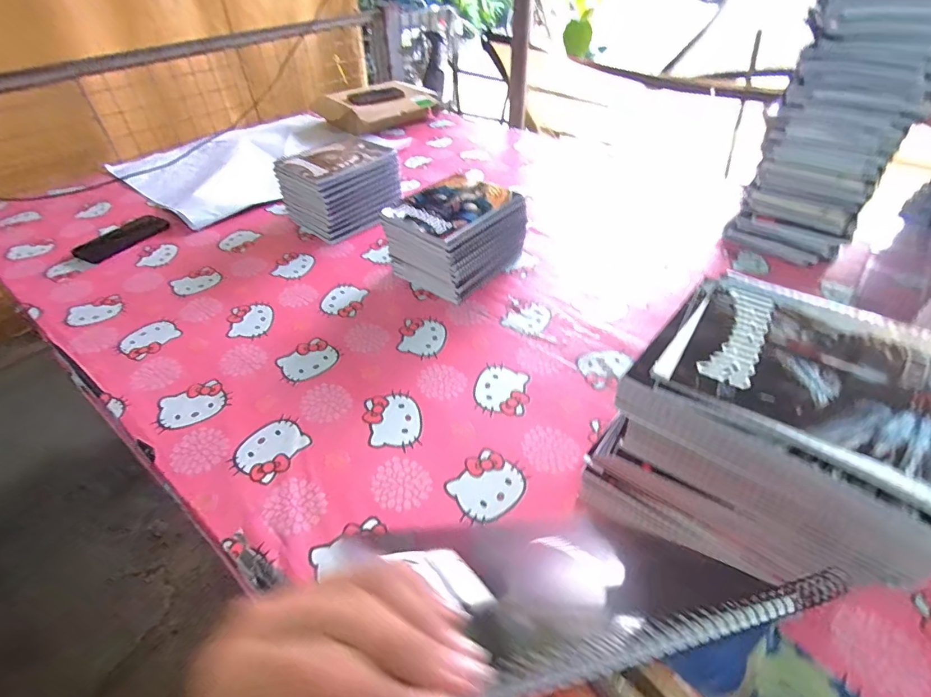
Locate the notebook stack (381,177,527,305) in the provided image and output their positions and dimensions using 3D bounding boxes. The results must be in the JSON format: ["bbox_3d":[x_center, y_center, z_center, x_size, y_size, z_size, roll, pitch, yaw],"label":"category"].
[{"bbox_3d":[-0.015,-0.196,0.771,0.155,0.119,0.201,29,52,28],"label":"notebook stack"}]

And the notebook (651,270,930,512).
[{"bbox_3d":[0.258,0.017,0.305,0.202,0.010,0.160,29,52,28],"label":"notebook"}]

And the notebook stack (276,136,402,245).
[{"bbox_3d":[-0.263,-0.334,0.924,0.165,0.118,0.216,30,52,29],"label":"notebook stack"}]

